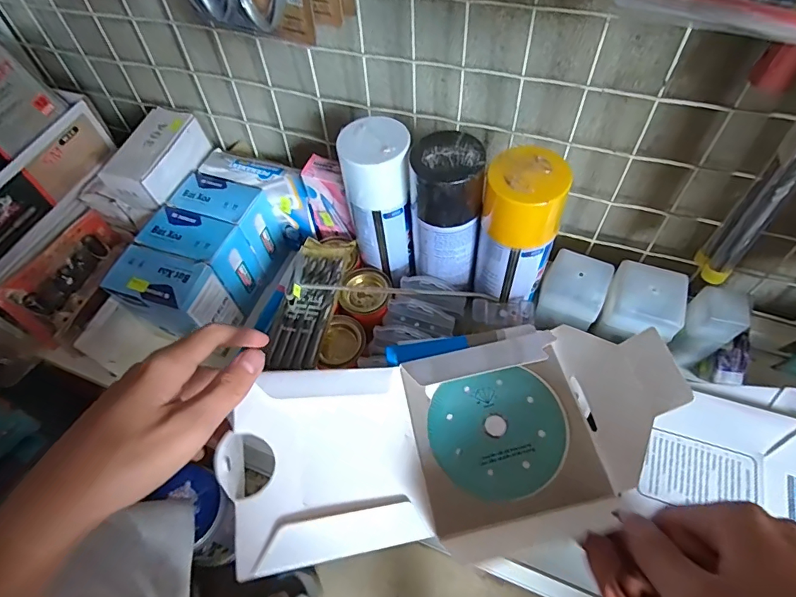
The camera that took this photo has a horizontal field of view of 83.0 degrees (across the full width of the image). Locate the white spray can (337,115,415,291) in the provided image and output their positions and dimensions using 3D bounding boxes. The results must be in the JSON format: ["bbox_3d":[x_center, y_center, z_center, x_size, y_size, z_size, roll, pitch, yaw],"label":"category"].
[{"bbox_3d":[-0.017,-0.086,0.438,0.055,0.160,0.053,-10,54,-4],"label":"white spray can"}]

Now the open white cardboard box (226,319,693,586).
[{"bbox_3d":[0.038,0.098,0.318,0.293,0.080,0.142,-9,53,-7],"label":"open white cardboard box"}]

